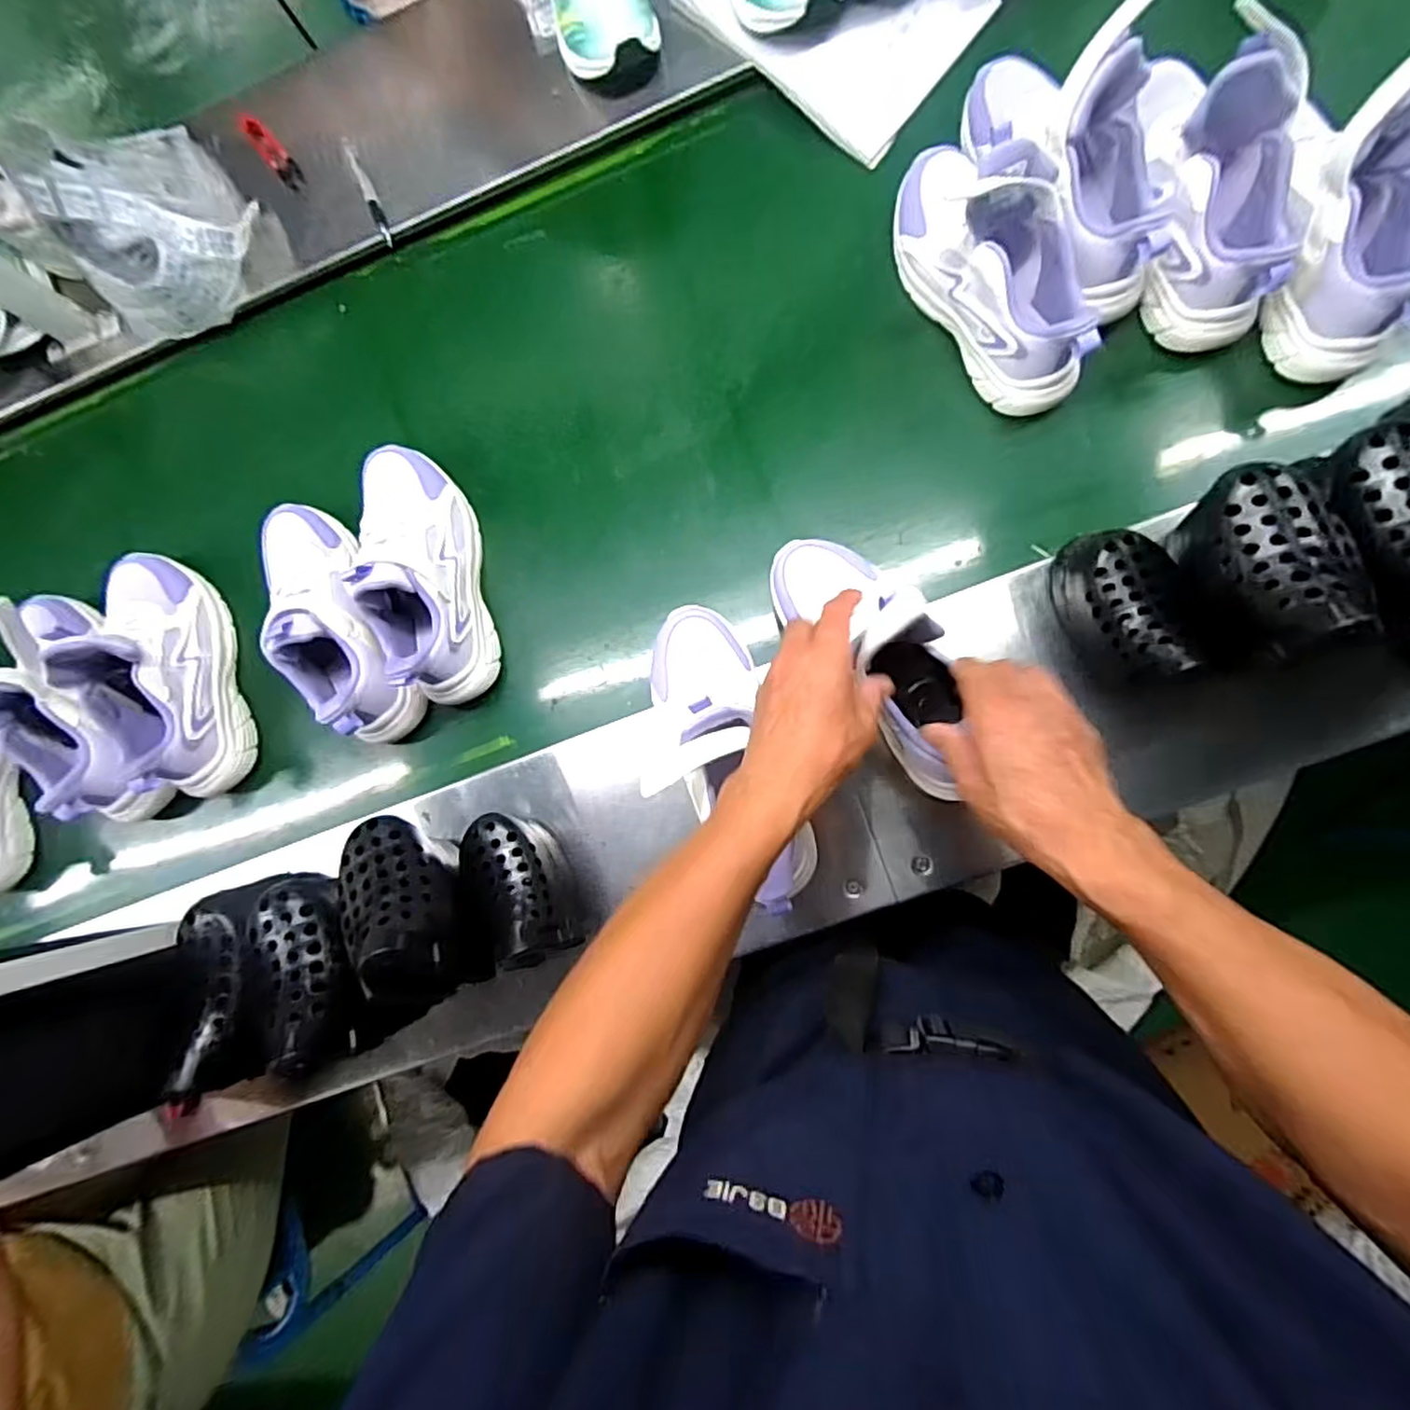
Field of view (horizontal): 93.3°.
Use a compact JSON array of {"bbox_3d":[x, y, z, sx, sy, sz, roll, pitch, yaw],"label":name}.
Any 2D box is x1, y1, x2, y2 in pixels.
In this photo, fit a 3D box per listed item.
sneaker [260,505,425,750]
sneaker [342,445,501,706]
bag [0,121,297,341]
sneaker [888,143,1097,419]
[{"bbox_3d":[-0.356,-0.085,0.628,0.094,0.110,0.239,-29,82,3],"label":"sneaker"},{"bbox_3d":[-0.267,-0.131,0.625,0.093,0.117,0.249,-19,83,4],"label":"sneaker"},{"bbox_3d":[-0.583,-0.497,0.684,0.200,0.115,0.200,44,91,8],"label":"bag"},{"bbox_3d":[0.247,-0.384,0.570,0.082,0.122,0.247,-31,82,3],"label":"sneaker"}]

